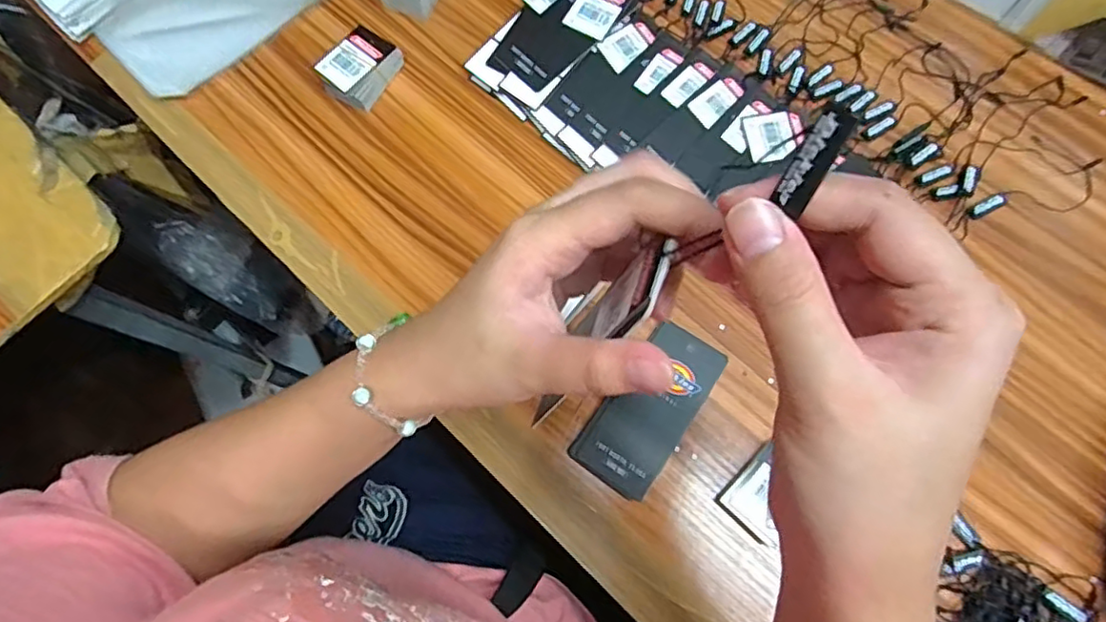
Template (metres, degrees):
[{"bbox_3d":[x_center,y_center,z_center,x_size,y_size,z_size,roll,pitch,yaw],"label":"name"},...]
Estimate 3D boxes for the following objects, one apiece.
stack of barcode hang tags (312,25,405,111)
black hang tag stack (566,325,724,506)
[{"bbox_3d":[-0.145,-0.183,0.466,0.045,0.024,0.052,32,76,11],"label":"stack of barcode hang tags"},{"bbox_3d":[0.061,0.062,0.387,0.052,0.004,0.106,35,89,14],"label":"black hang tag stack"}]

